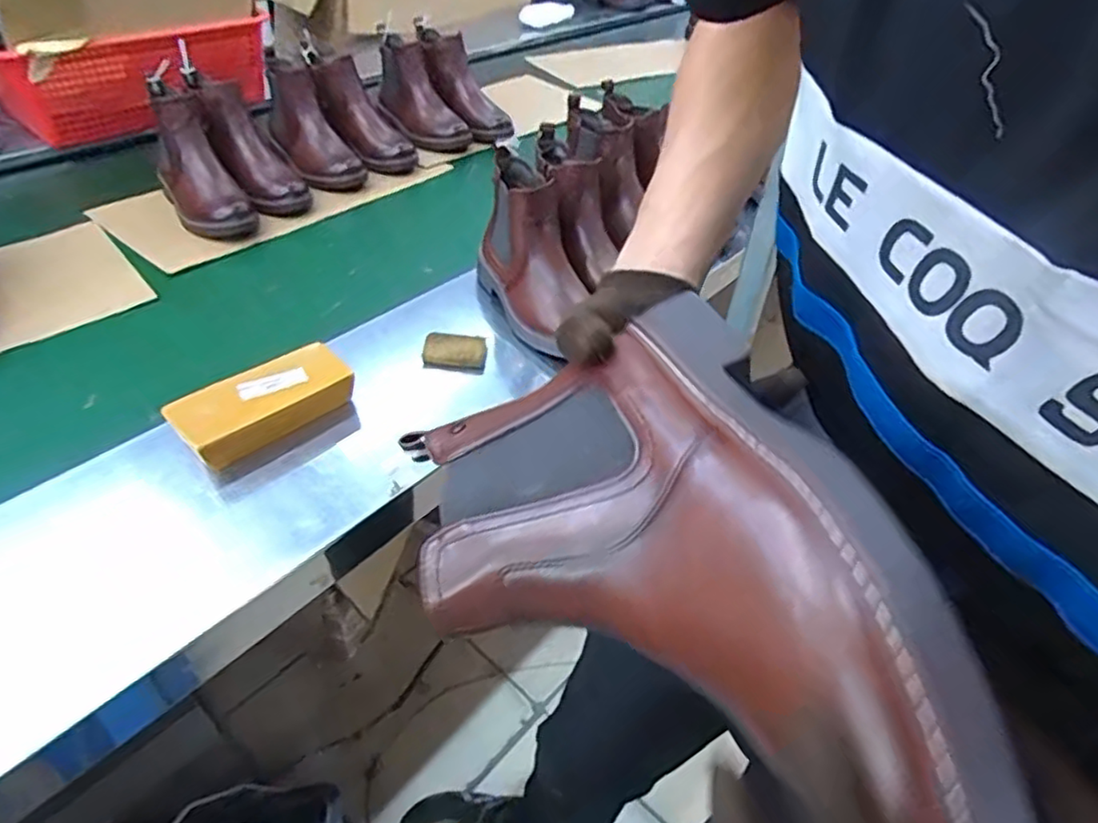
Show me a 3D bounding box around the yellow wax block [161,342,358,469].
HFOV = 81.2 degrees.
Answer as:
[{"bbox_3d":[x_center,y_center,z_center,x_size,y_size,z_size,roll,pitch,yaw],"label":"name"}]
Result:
[{"bbox_3d":[-0.273,-0.007,0.621,0.158,0.051,0.064,-32,54,-32],"label":"yellow wax block"}]

